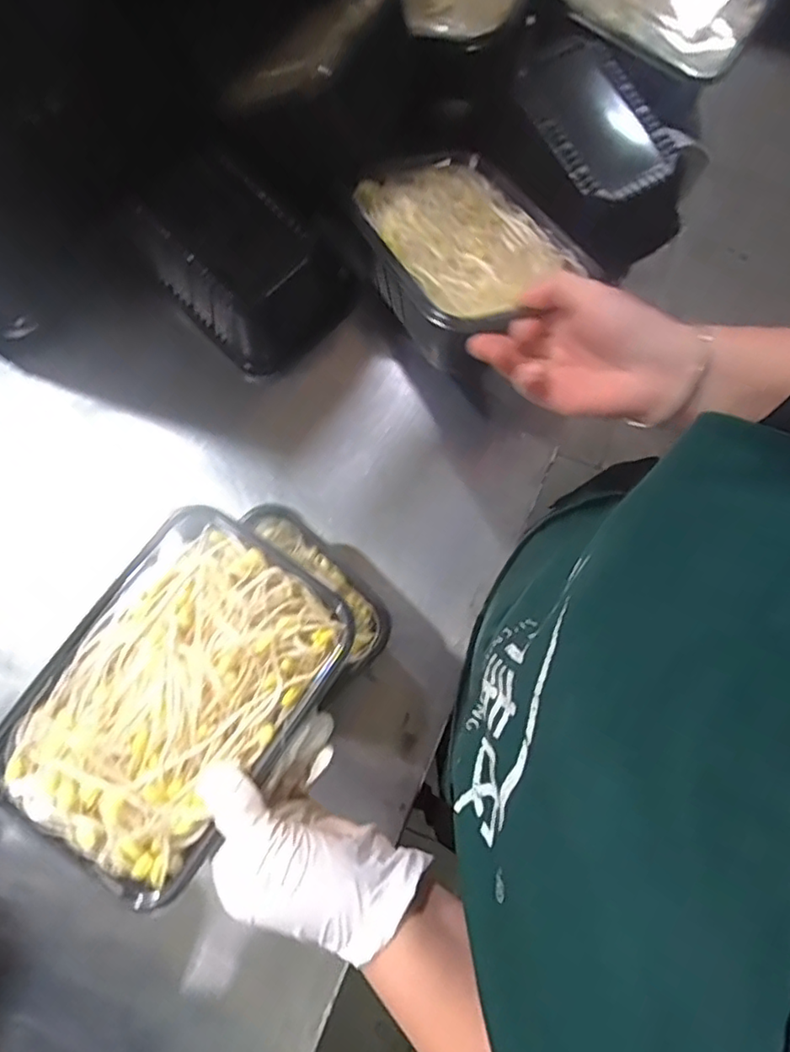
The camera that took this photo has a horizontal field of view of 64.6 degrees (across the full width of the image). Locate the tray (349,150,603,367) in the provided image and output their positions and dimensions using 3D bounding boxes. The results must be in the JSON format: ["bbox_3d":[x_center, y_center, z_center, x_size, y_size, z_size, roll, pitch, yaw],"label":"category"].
[{"bbox_3d":[0.045,-0.182,0.438,0.132,0.055,0.194,-18,60,-13],"label":"tray"}]

